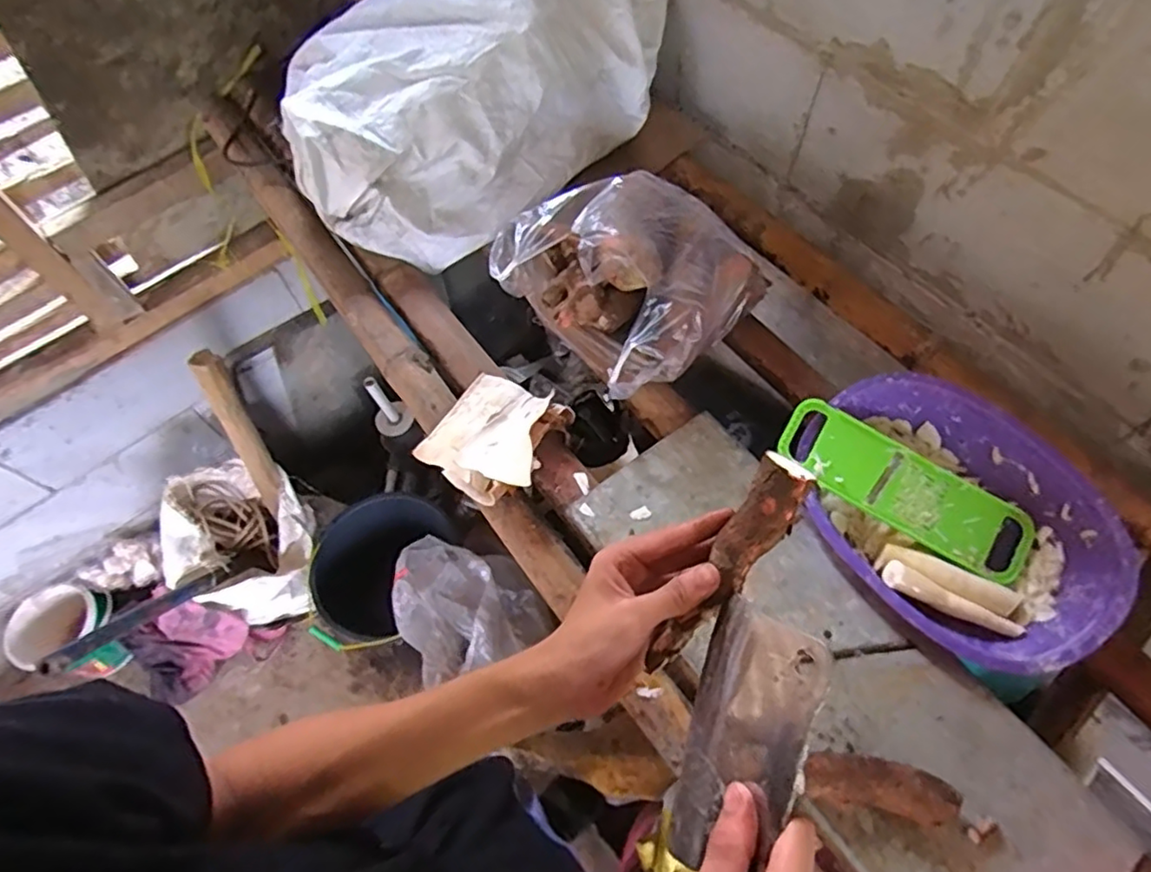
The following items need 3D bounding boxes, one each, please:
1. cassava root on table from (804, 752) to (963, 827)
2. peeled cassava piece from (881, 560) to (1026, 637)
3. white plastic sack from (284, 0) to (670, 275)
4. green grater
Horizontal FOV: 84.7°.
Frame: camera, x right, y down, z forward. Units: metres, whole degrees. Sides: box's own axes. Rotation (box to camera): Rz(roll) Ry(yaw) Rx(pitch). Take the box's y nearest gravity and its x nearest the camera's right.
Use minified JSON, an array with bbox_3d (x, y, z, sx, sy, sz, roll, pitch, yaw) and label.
[{"bbox_3d":[0.250,0.291,0.528,0.119,0.042,0.038,9,63,6],"label":"cassava root on table"},{"bbox_3d":[0.364,0.160,0.608,0.134,0.025,0.026,22,65,13],"label":"peeled cassava piece"},{"bbox_3d":[-0.131,-0.523,0.872,0.396,0.196,0.593,30,67,16],"label":"white plastic sack"},{"bbox_3d":[0.340,0.054,0.650,0.266,0.010,0.081,30,82,5],"label":"green grater"}]

